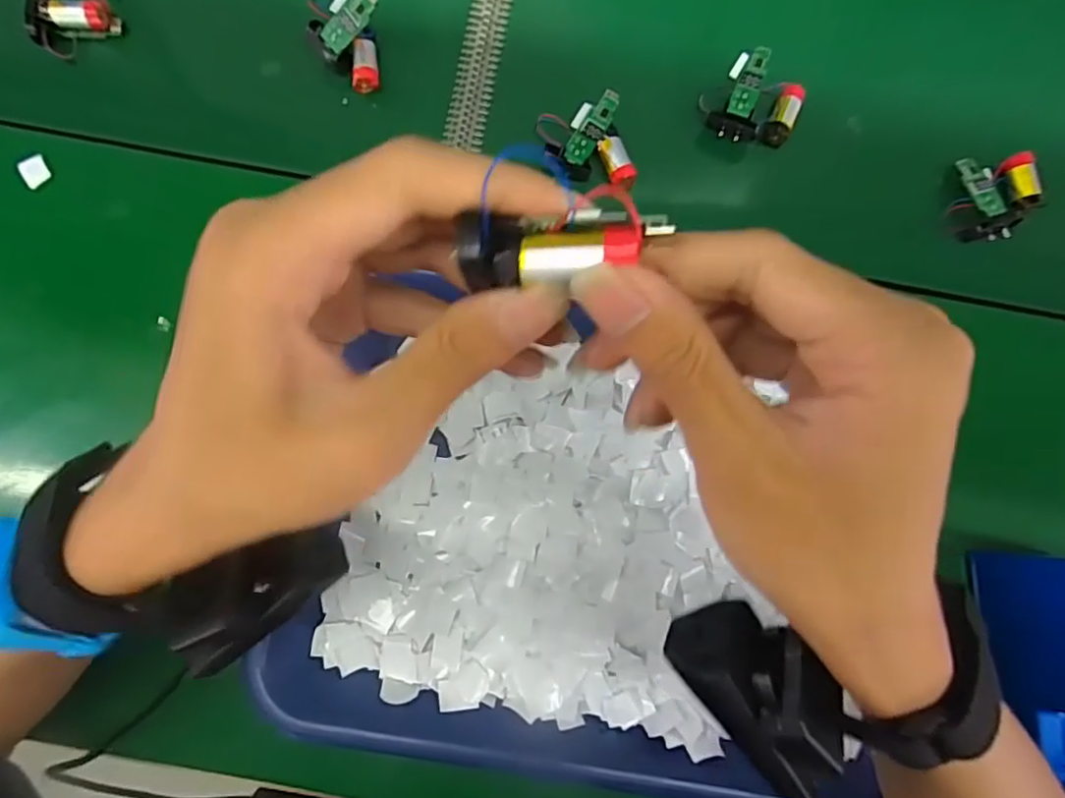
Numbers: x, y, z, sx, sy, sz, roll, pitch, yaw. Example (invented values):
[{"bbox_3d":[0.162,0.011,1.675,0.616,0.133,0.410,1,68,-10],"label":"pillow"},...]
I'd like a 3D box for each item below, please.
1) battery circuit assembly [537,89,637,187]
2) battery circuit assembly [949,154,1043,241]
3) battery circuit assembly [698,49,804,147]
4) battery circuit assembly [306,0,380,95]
[{"bbox_3d":[0.034,-0.156,0.367,0.060,0.042,0.031,8,80,-5],"label":"battery circuit assembly"},{"bbox_3d":[0.293,-0.128,0.389,0.048,0.020,0.052,-3,81,-6],"label":"battery circuit assembly"},{"bbox_3d":[0.141,-0.188,0.387,0.057,0.024,0.050,29,79,0],"label":"battery circuit assembly"},{"bbox_3d":[-0.118,-0.221,0.377,0.046,0.042,0.034,12,80,-4],"label":"battery circuit assembly"}]

